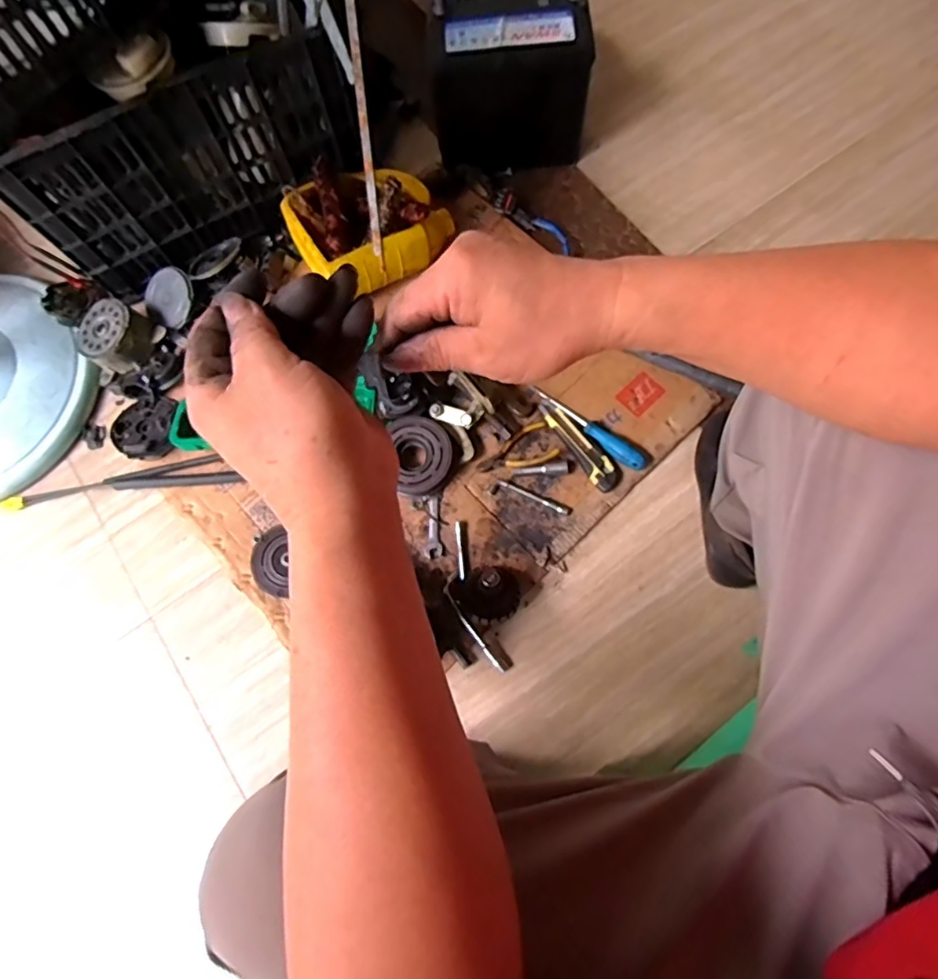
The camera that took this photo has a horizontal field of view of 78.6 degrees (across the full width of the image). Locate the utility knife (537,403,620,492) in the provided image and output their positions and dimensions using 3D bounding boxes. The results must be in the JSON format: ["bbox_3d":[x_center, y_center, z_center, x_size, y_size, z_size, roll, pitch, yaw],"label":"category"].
[{"bbox_3d":[0.159,-0.065,0.817,0.039,0.019,0.153,-32,76,-9],"label":"utility knife"}]

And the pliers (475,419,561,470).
[{"bbox_3d":[0.067,-0.056,0.818,0.111,0.019,0.062,-18,74,-5],"label":"pliers"}]

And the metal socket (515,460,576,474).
[{"bbox_3d":[0.108,-0.028,0.809,0.081,0.017,0.021,-10,73,-2],"label":"metal socket"}]

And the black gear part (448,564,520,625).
[{"bbox_3d":[0.023,0.133,0.744,0.078,0.069,0.081,-30,75,-8],"label":"black gear part"}]

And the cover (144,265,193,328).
[{"bbox_3d":[-0.476,-0.305,0.911,0.100,0.012,0.083,-24,101,27],"label":"cover"}]

